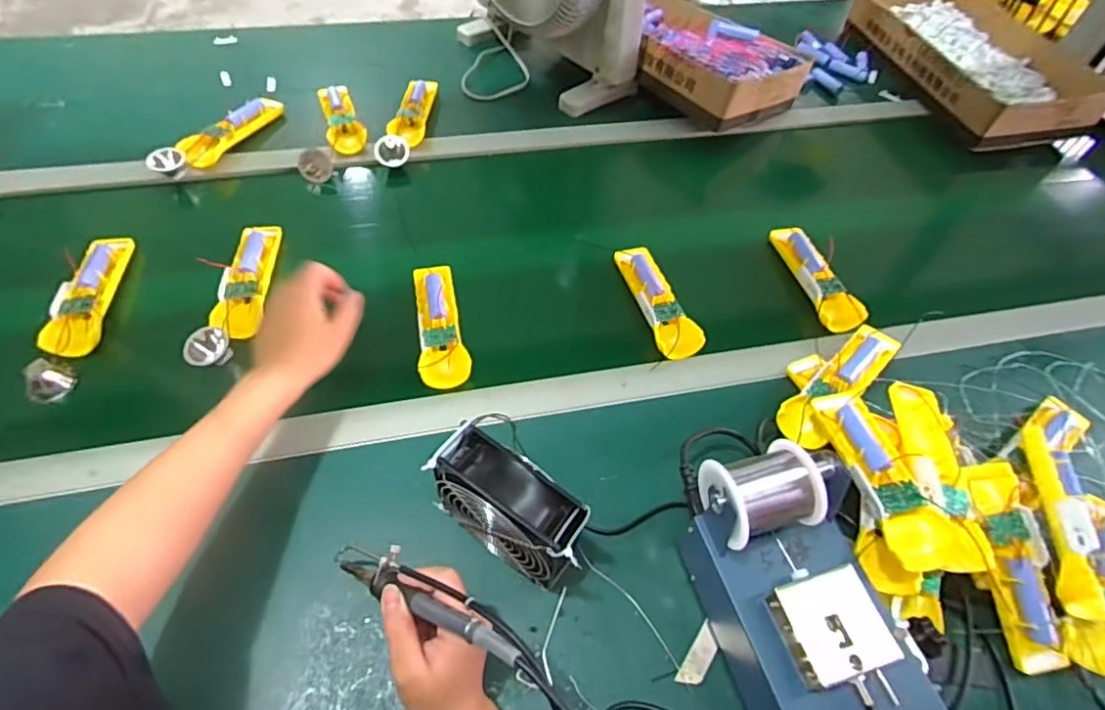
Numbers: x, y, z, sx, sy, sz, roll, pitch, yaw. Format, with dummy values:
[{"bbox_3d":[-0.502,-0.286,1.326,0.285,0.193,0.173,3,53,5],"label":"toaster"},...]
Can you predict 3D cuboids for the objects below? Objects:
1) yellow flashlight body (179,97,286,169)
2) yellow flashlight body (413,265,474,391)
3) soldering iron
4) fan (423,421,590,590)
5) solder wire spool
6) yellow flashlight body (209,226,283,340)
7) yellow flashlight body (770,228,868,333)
[{"bbox_3d":[-0.447,-0.319,0.809,0.042,0.033,0.171,23,57,12],"label":"yellow flashlight body"},{"bbox_3d":[-0.124,-0.037,0.635,0.051,0.024,0.168,-7,55,-8],"label":"yellow flashlight body"},{"bbox_3d":[-0.090,0.161,0.387,0.186,0.017,0.029,8,48,40],"label":"soldering iron"},{"bbox_3d":[-0.036,0.130,0.465,0.127,0.117,0.055,31,59,17],"label":"fan"},{"bbox_3d":[0.165,0.103,0.436,0.090,0.055,0.066,-11,56,-11],"label":"solder wire spool"},{"bbox_3d":[-0.349,-0.090,0.654,0.043,0.022,0.171,-2,55,-5],"label":"yellow flashlight body"},{"bbox_3d":[0.327,-0.100,0.710,0.046,0.030,0.168,-6,55,-8],"label":"yellow flashlight body"}]

